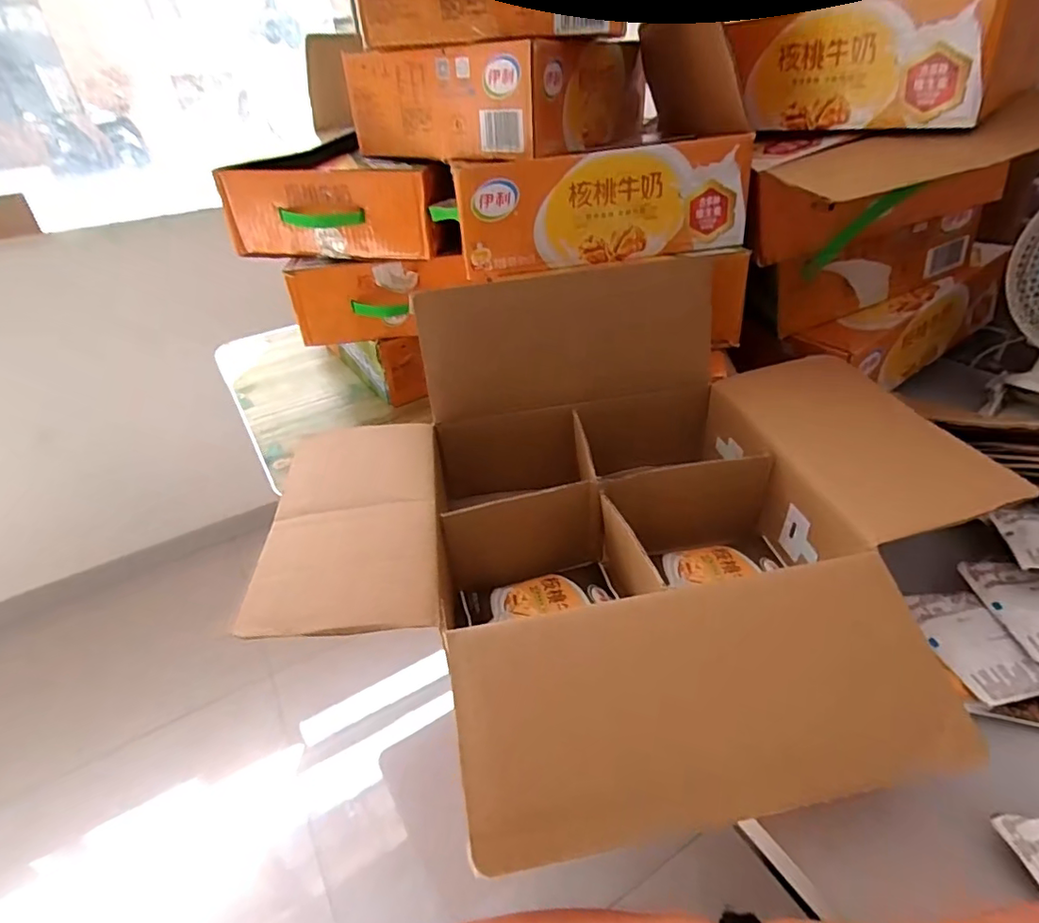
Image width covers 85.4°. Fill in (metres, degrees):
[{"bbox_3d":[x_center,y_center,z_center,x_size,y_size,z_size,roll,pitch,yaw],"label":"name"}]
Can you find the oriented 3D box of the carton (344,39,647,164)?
[{"bbox_3d":[-0.021,-0.468,0.725,0.258,0.103,0.281,16,40,27],"label":"carton"}]

